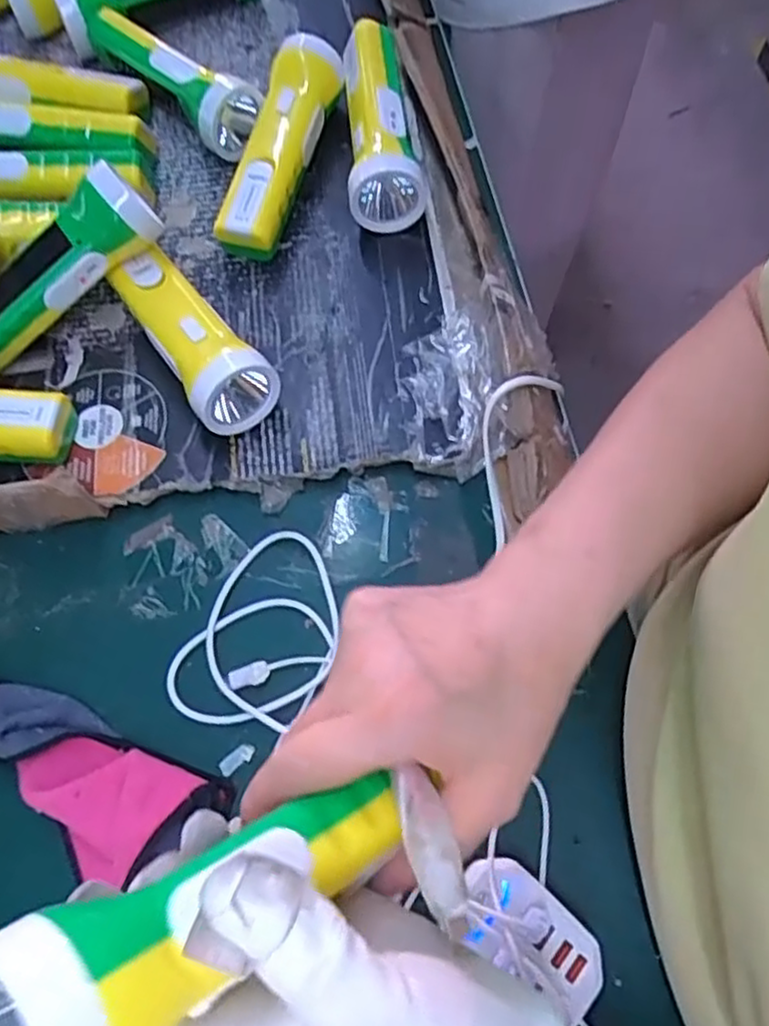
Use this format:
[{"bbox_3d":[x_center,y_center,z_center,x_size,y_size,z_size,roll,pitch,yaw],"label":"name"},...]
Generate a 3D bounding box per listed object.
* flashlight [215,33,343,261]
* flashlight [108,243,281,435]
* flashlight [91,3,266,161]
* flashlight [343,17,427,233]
[{"bbox_3d":[-0.075,-0.262,0.506,0.051,0.044,0.164,14,72,10],"label":"flashlight"},{"bbox_3d":[-0.125,-0.110,0.450,0.051,0.049,0.145,-39,71,-9],"label":"flashlight"},{"bbox_3d":[-0.164,-0.330,0.540,0.170,0.052,0.044,38,75,17],"label":"flashlight"},{"bbox_3d":[-0.004,-0.282,0.509,0.052,0.053,0.163,-7,69,2],"label":"flashlight"}]

